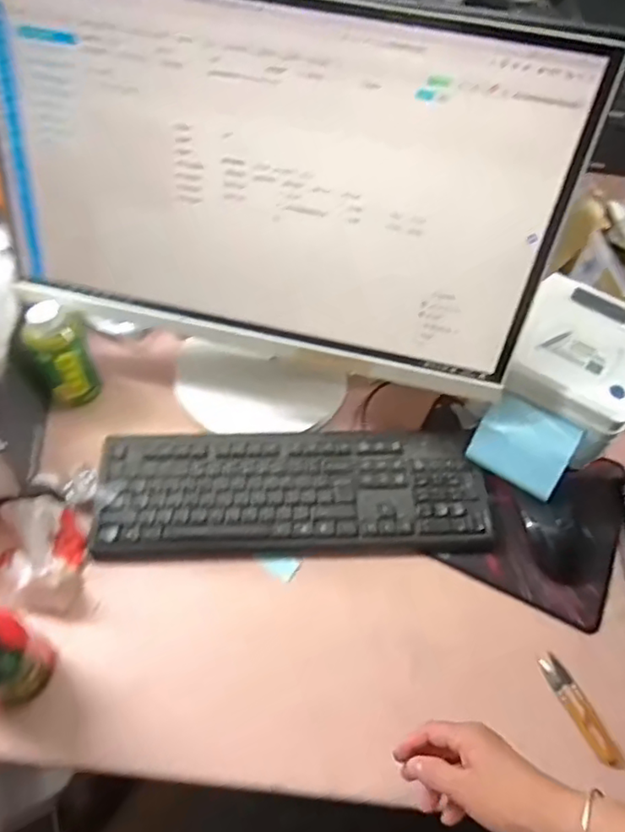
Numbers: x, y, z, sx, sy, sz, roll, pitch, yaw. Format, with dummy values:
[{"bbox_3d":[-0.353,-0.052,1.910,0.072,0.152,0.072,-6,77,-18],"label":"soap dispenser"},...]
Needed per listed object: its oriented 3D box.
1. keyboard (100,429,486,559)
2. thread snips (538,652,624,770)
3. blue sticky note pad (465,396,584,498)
[{"bbox_3d":[-0.021,0.085,0.681,0.435,0.021,0.141,-1,57,-2],"label":"keyboard"},{"bbox_3d":[0.262,0.288,0.579,0.025,0.005,0.108,-22,60,-15],"label":"thread snips"},{"bbox_3d":[0.240,0.033,0.672,0.103,0.018,0.089,32,92,13],"label":"blue sticky note pad"}]

